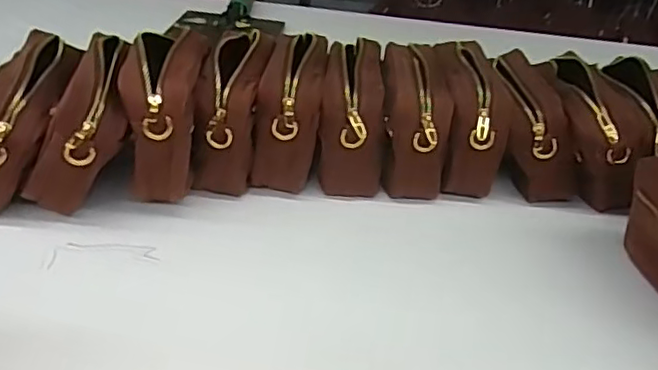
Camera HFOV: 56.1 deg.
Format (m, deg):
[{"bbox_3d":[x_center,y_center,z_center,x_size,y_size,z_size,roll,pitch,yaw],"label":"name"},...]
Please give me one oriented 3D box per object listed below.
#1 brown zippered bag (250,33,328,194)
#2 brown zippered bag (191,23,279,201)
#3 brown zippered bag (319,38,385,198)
[{"bbox_3d":[-0.040,-0.071,0.629,0.063,0.131,0.120,5,31,-3],"label":"brown zippered bag"},{"bbox_3d":[-0.095,-0.078,0.631,0.056,0.130,0.155,7,31,1],"label":"brown zippered bag"},{"bbox_3d":[0.027,-0.081,0.662,0.065,0.122,0.168,6,31,-1],"label":"brown zippered bag"}]

